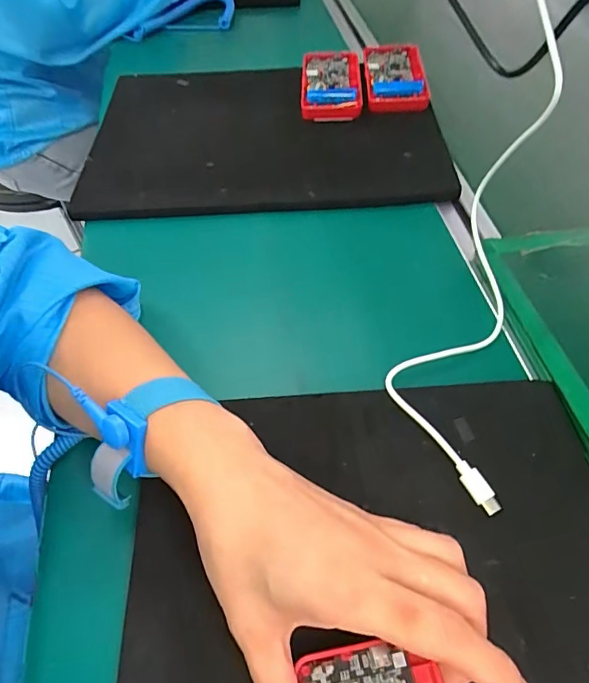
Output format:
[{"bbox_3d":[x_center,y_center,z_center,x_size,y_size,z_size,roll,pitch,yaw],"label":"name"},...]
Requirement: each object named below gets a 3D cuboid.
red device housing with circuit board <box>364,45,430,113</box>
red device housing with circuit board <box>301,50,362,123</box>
[{"bbox_3d":[0.109,-0.289,0.503,0.063,0.019,0.122,2,55,2],"label":"red device housing with circuit board"},{"bbox_3d":[0.040,-0.281,0.496,0.064,0.015,0.117,2,55,2],"label":"red device housing with circuit board"}]

